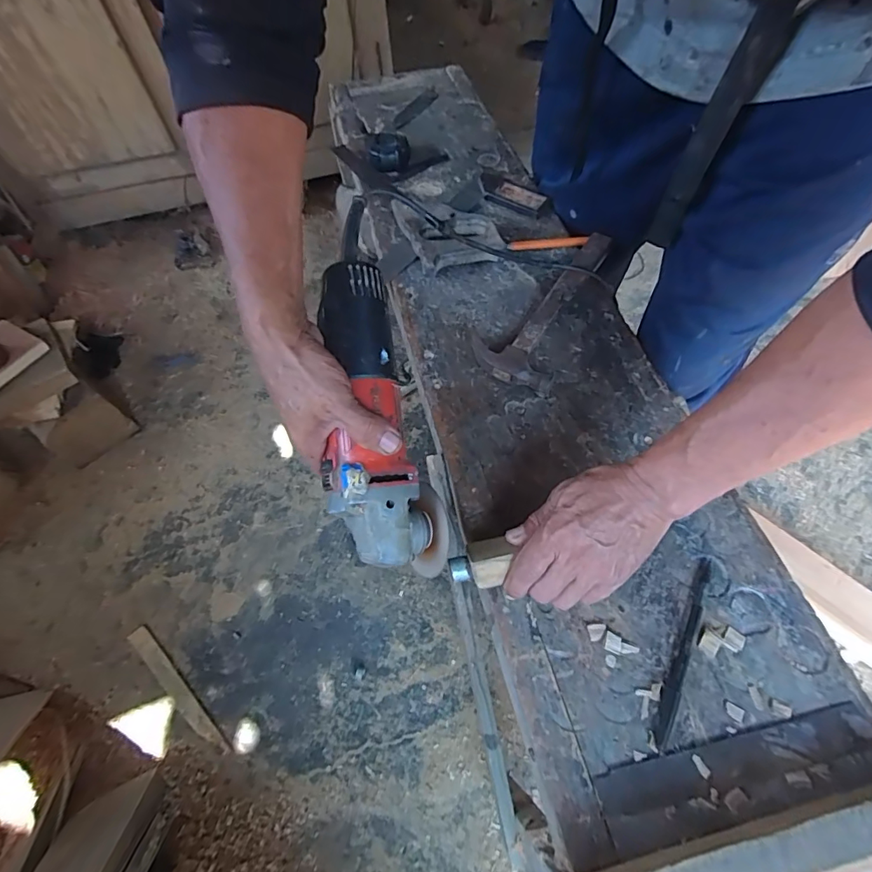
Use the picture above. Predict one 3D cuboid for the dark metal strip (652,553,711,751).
[{"bbox_3d":[0.196,0.165,0.369,0.013,0.005,0.155,25,62,14],"label":"dark metal strip"}]

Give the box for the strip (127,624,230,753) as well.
[{"bbox_3d":[-0.429,0.416,0.772,0.262,0.009,0.032,38,67,19],"label":"strip"}]

